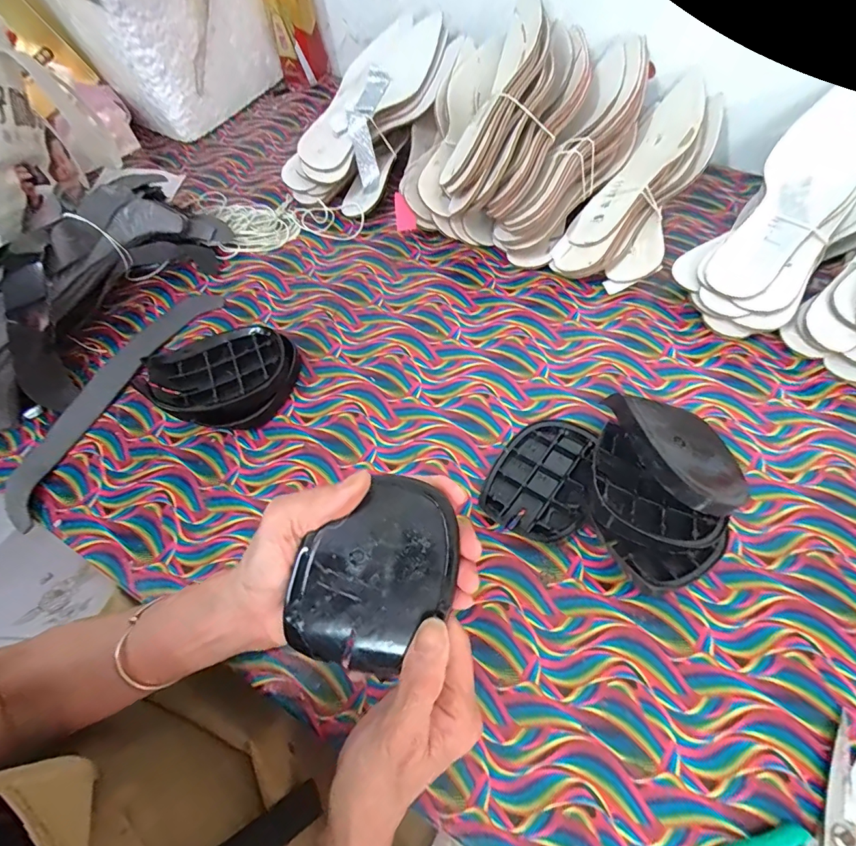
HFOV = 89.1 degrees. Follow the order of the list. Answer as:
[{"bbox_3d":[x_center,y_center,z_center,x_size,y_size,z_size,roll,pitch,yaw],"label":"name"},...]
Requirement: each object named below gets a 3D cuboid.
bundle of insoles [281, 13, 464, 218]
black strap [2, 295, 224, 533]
[{"bbox_3d":[-0.063,-0.407,0.562,0.143,0.068,0.300,28,82,17],"label":"bundle of insoles"},{"bbox_3d":[-0.319,-0.035,0.443,0.049,0.019,0.282,21,66,14],"label":"black strap"}]

